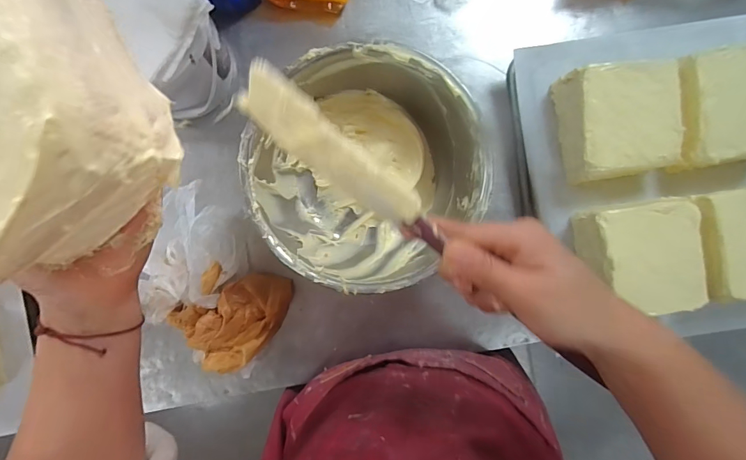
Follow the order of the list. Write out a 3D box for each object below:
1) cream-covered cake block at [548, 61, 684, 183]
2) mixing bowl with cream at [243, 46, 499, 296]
[{"bbox_3d":[0.295,-0.129,0.490,0.119,0.072,0.127,-9,92,-1],"label":"cream-covered cake block"},{"bbox_3d":[-0.011,-0.074,0.494,0.244,0.116,0.265,0,91,-2],"label":"mixing bowl with cream"}]

